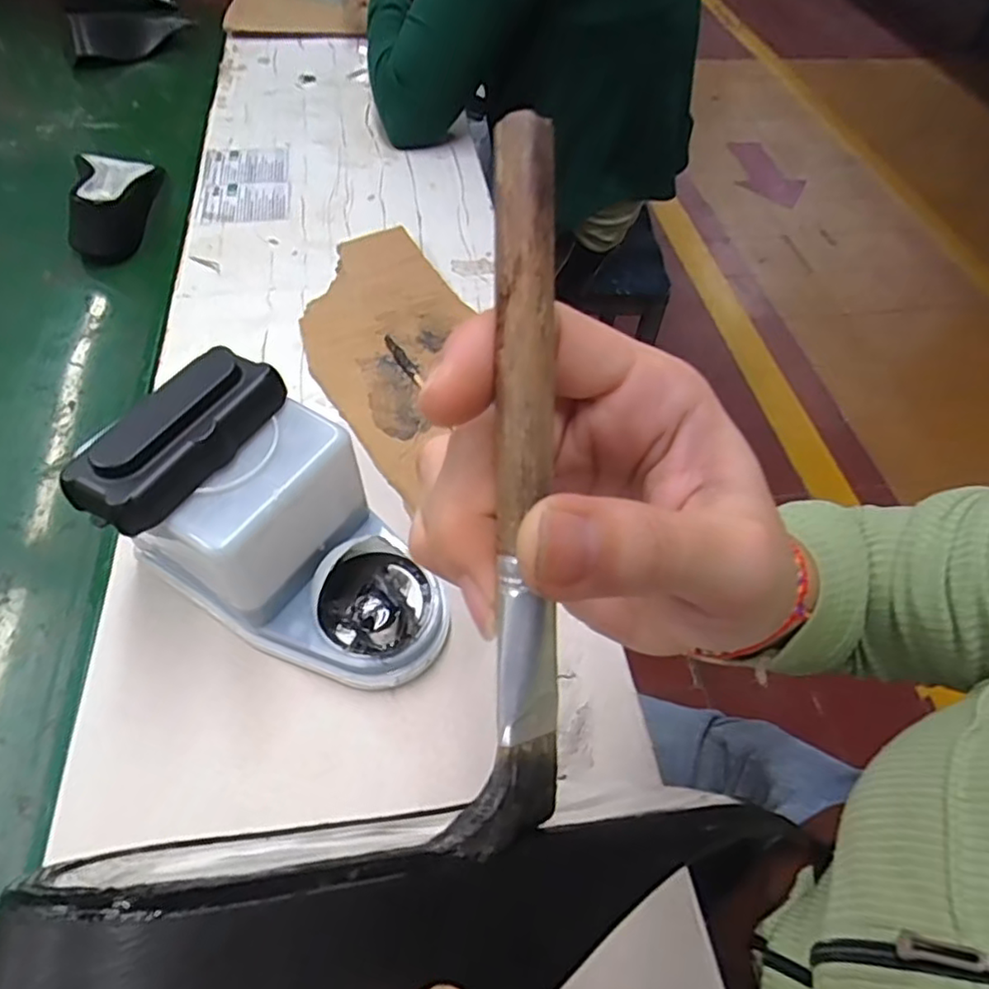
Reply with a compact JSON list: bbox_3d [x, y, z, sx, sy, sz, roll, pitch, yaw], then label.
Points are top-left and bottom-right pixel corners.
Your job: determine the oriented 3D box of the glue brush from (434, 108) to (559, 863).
[{"bbox_3d":[0.004,-0.002,0.124,0.019,0.012,0.138,1,92,-2],"label":"glue brush"}]

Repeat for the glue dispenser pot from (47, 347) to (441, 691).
[{"bbox_3d":[-0.111,0.021,0.338,0.164,0.125,0.108,27,56,16],"label":"glue dispenser pot"}]

